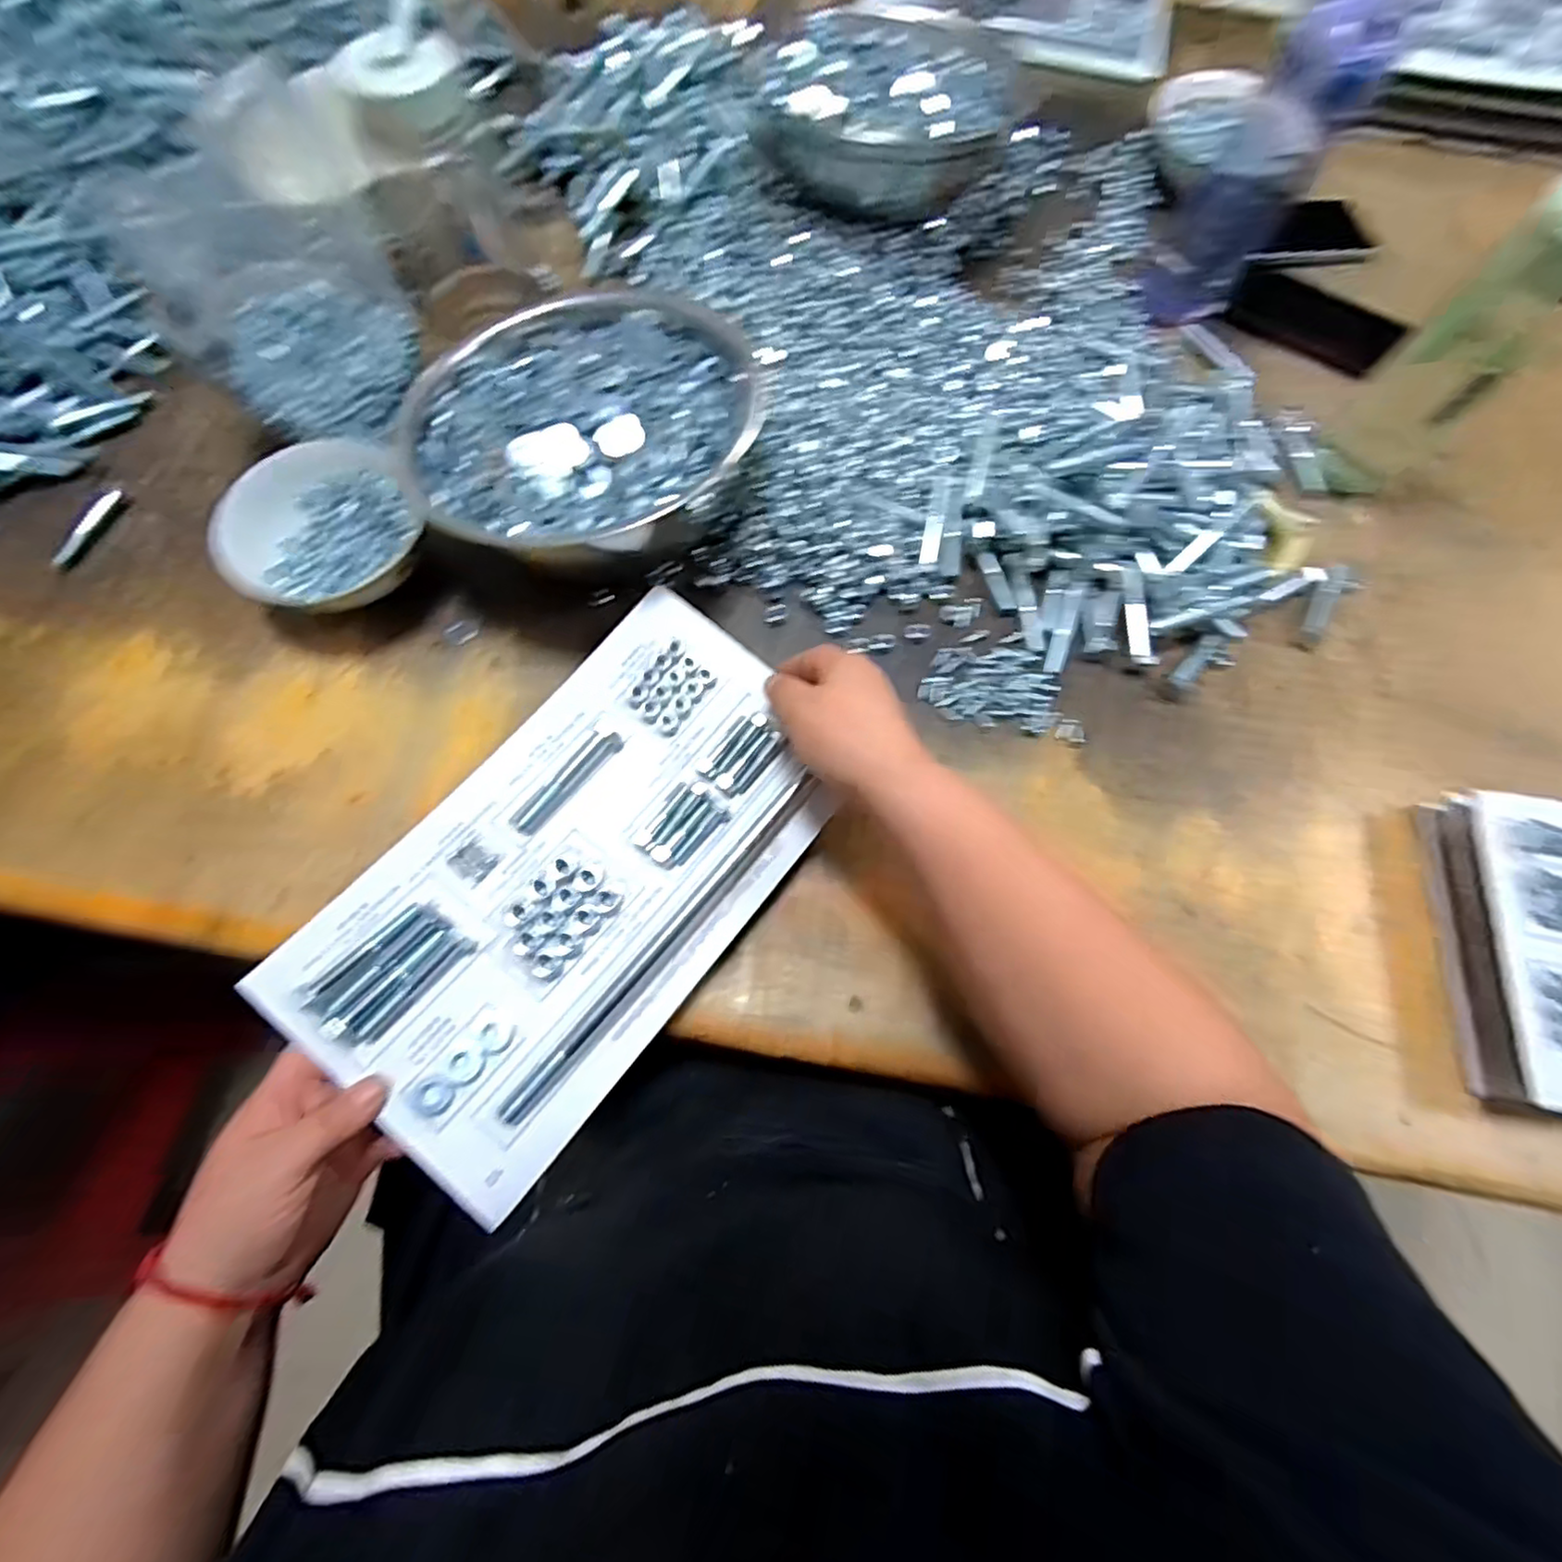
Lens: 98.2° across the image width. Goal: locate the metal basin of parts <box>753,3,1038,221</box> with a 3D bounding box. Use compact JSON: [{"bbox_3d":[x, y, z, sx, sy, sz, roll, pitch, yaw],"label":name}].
[{"bbox_3d":[0.101,-0.597,0.599,0.207,0.071,0.183,23,74,8],"label":"metal basin of parts"}]

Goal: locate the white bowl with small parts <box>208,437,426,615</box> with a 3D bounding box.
[{"bbox_3d":[-0.323,-0.174,0.489,0.132,0.052,0.133,1,72,-2],"label":"white bowl with small parts"}]

